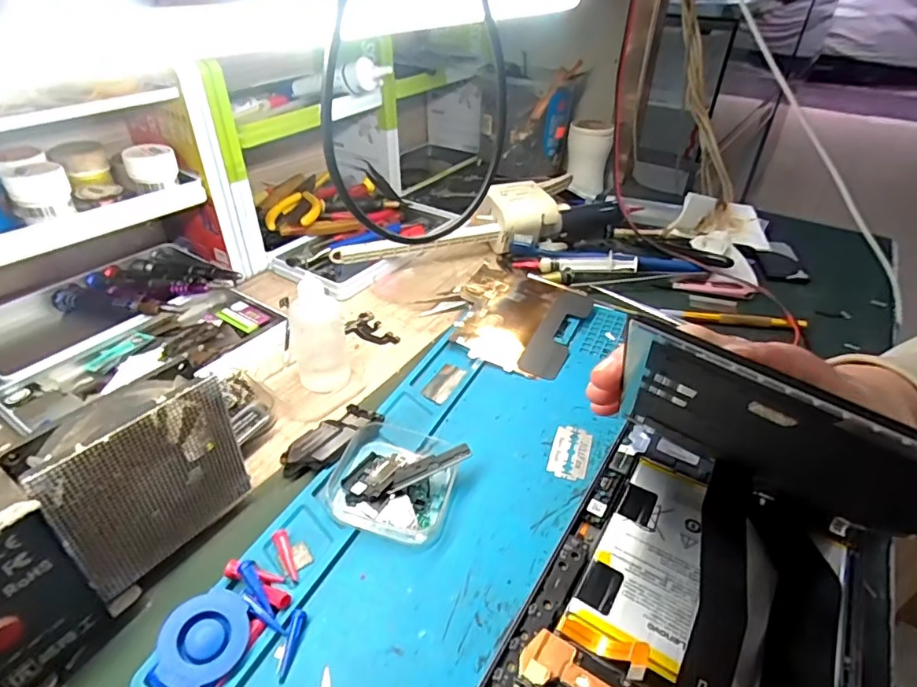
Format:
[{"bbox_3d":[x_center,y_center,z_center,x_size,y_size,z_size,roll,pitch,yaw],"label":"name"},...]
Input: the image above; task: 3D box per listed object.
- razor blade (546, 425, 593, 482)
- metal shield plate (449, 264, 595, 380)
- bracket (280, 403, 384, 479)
[{"bbox_3d":[0.068,0.065,0.318,0.022,0.004,0.041,14,39,15],"label":"razor blade"},{"bbox_3d":[0.048,-0.022,0.422,0.098,0.005,0.114,19,45,11],"label":"metal shield plate"},{"bbox_3d":[-0.080,0.058,0.323,0.038,0.006,0.064,8,34,35],"label":"bracket"}]

